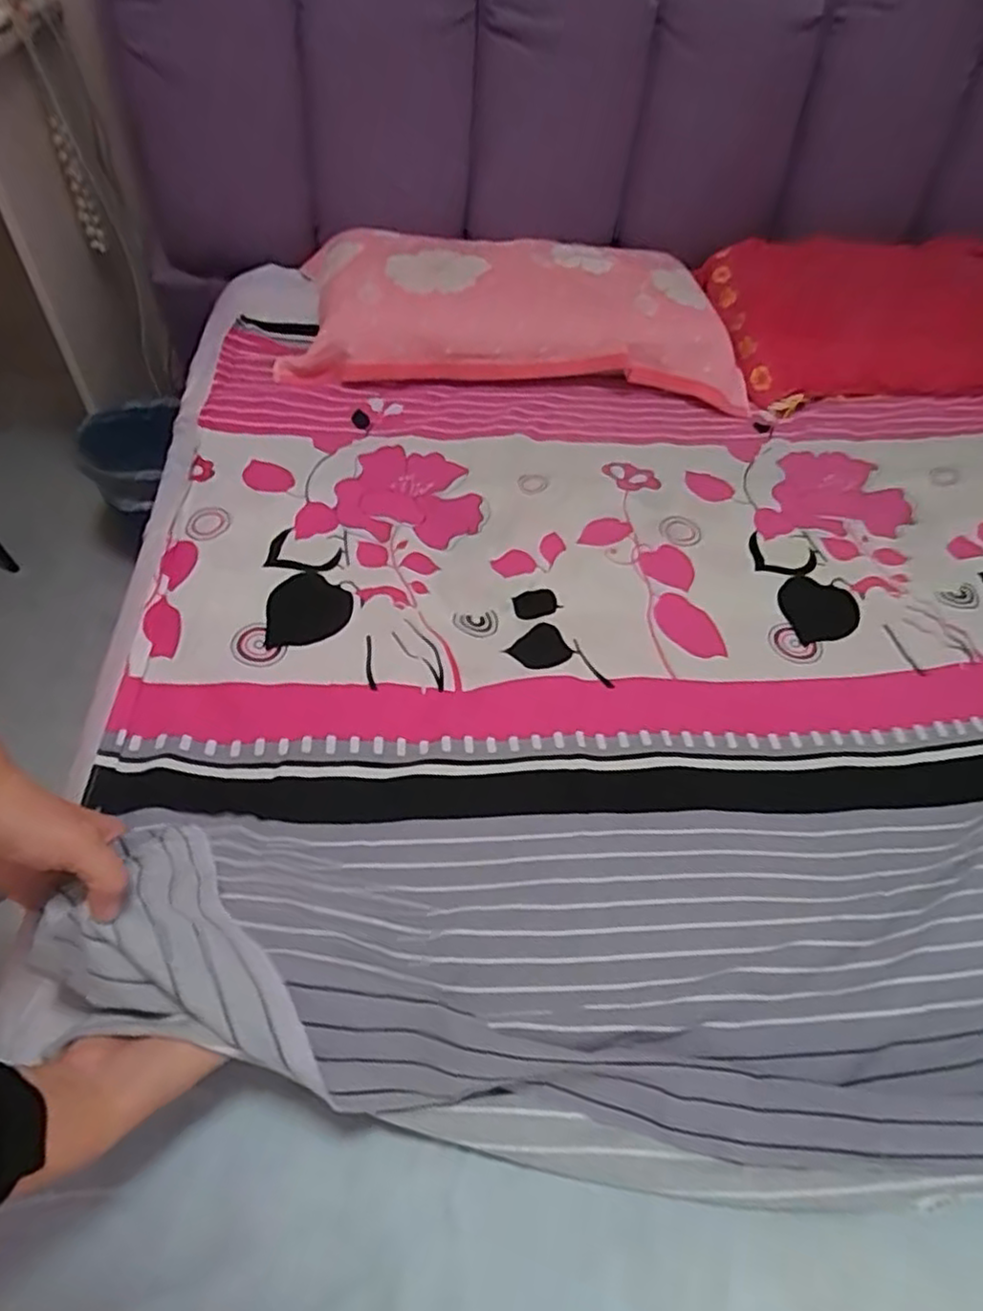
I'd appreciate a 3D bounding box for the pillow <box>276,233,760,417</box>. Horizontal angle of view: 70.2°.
[{"bbox_3d":[0.040,-0.533,1.105,0.664,0.136,0.297,0,51,-4],"label":"pillow"}]

